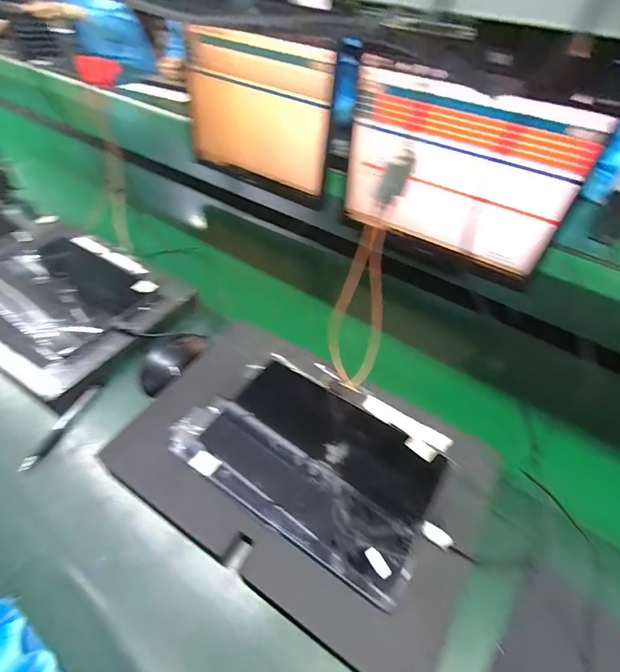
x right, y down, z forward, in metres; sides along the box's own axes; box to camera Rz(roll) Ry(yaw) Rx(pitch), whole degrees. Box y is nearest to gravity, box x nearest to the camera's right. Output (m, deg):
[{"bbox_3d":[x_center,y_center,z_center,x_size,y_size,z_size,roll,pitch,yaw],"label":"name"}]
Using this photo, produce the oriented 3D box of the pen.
[{"bbox_3d":[-0.303,0.108,0.467,0.016,0.012,0.122,15,47,10],"label":"pen"}]

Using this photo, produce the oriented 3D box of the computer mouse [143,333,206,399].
[{"bbox_3d":[-0.191,0.031,0.526,0.061,0.031,0.116,25,49,18],"label":"computer mouse"}]

